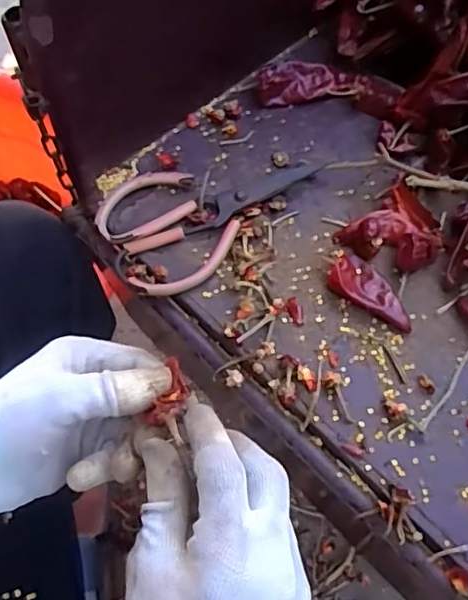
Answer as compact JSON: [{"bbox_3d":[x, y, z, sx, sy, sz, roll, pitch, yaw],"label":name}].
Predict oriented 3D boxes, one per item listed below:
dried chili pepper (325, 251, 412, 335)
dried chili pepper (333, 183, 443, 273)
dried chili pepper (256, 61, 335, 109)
[{"bbox_3d":[0.106,-0.005,0.437,0.072,0.018,0.034,39,72,18],"label":"dried chili pepper"},{"bbox_3d":[0.131,-0.055,0.452,0.076,0.034,0.064,-34,68,-13],"label":"dried chili pepper"},{"bbox_3d":[0.056,-0.200,0.530,0.072,0.026,0.031,-13,65,-4],"label":"dried chili pepper"}]

